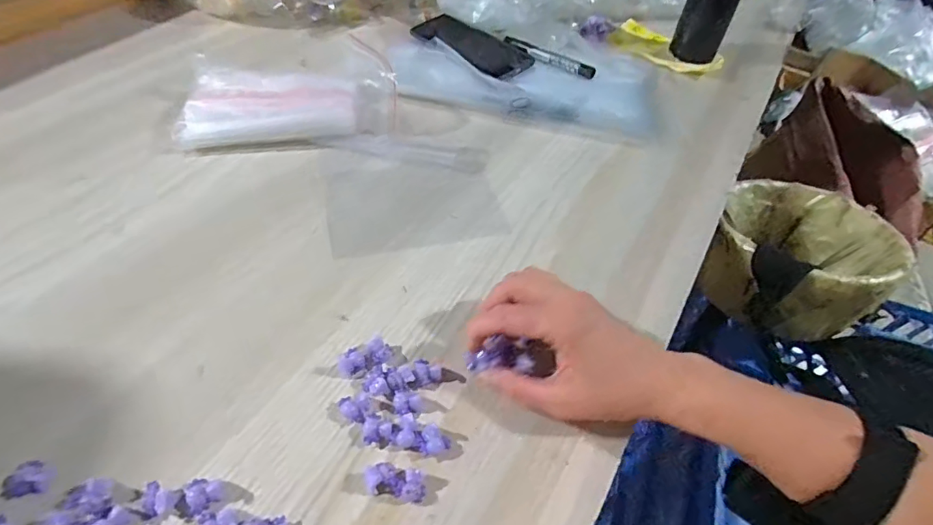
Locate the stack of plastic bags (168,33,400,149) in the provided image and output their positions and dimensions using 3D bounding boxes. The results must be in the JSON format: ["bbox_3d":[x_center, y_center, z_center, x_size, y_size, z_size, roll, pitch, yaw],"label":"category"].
[{"bbox_3d":[-0.182,-0.171,0.509,0.211,0.062,0.077,-10,52,-13],"label":"stack of plastic bags"}]

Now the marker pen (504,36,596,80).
[{"bbox_3d":[0.103,-0.261,0.634,0.130,0.014,0.016,30,54,19],"label":"marker pen"}]

